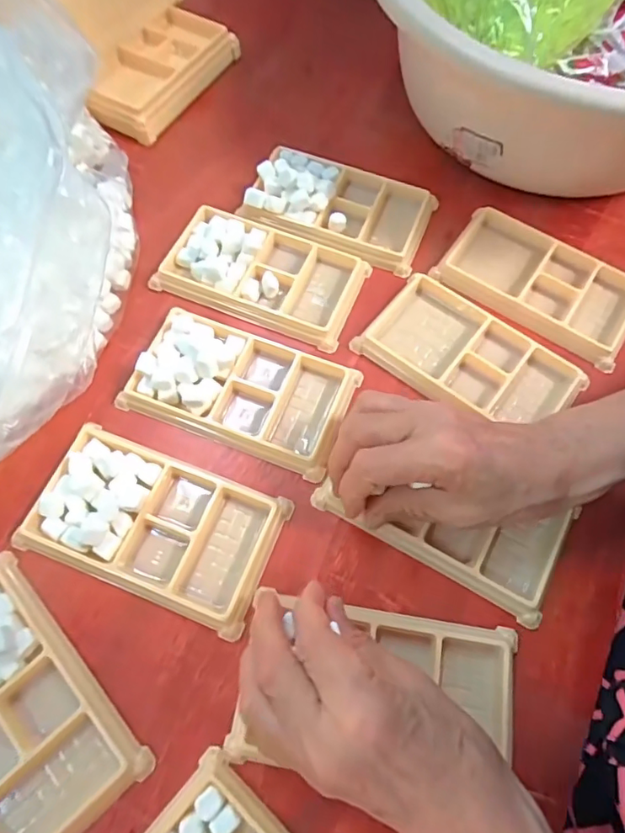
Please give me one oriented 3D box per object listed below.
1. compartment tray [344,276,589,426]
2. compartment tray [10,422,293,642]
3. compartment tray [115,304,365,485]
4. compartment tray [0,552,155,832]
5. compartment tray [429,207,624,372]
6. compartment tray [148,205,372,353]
[{"bbox_3d":[0.104,-0.038,0.357,0.137,0.019,0.076,34,69,13],"label":"compartment tray"},{"bbox_3d":[-0.087,0.058,0.299,0.131,0.019,0.076,20,66,7],"label":"compartment tray"},{"bbox_3d":[-0.045,-0.019,0.335,0.132,0.020,0.074,19,66,7],"label":"compartment tray"},{"bbox_3d":[-0.147,0.140,0.258,0.072,0.021,0.130,-38,72,-17],"label":"compartment tray"},{"bbox_3d":[0.162,-0.096,0.379,0.134,0.014,0.076,33,68,12],"label":"compartment tray"},{"bbox_3d":[-0.034,-0.104,0.376,0.135,0.017,0.078,22,67,8],"label":"compartment tray"}]

